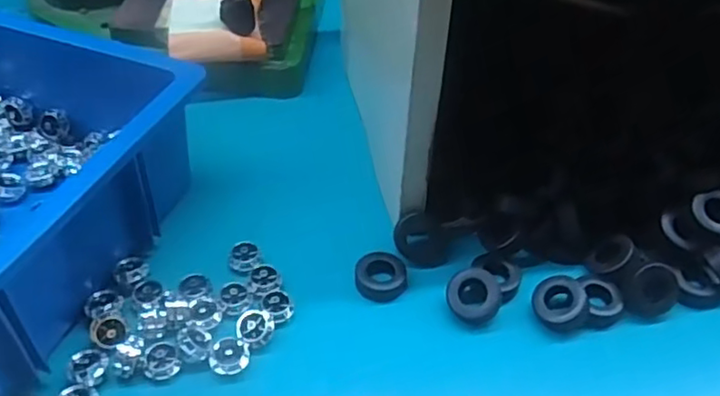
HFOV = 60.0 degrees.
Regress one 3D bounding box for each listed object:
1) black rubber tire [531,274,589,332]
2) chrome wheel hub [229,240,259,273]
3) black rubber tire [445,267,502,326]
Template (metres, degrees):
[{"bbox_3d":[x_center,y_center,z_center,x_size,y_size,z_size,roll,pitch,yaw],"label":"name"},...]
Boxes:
[{"bbox_3d":[0.142,0.074,0.442,0.037,0.015,0.037,26,79,26],"label":"black rubber tire"},{"bbox_3d":[-0.087,0.044,0.469,0.022,0.009,0.022,2,47,-3],"label":"chrome wheel hub"},{"bbox_3d":[0.082,0.070,0.447,0.037,0.010,0.040,-30,63,4],"label":"black rubber tire"}]

